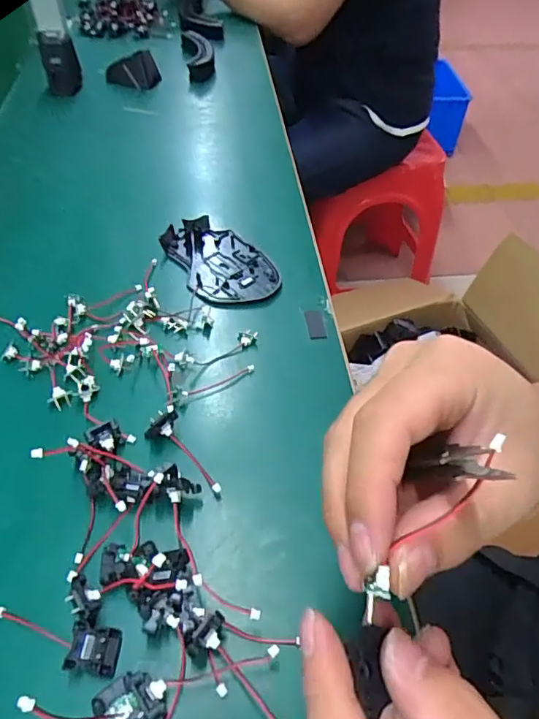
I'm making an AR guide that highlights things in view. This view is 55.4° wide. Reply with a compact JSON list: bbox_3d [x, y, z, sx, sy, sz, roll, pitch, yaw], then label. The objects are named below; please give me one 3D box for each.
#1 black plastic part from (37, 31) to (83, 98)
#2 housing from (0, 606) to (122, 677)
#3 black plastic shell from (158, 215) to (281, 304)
[{"bbox_3d":[-0.262,-0.377,0.644,0.041,0.067,0.030,-12,51,-12],"label":"black plastic part"},{"bbox_3d":[-0.106,0.135,0.248,0.069,0.013,0.020,9,50,5],"label":"housing"},{"bbox_3d":[-0.043,-0.088,0.448,0.073,0.013,0.114,-23,54,-20],"label":"black plastic shell"}]

